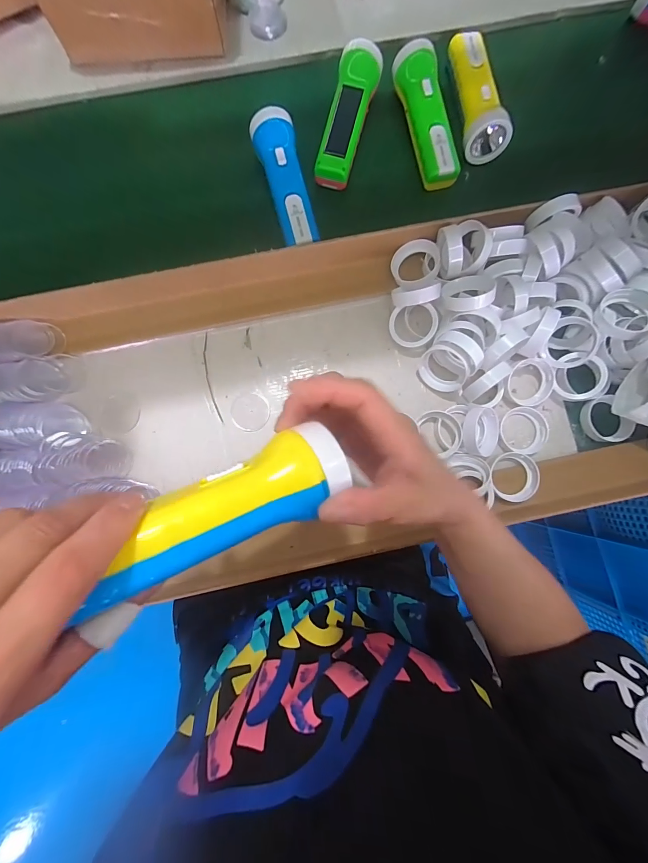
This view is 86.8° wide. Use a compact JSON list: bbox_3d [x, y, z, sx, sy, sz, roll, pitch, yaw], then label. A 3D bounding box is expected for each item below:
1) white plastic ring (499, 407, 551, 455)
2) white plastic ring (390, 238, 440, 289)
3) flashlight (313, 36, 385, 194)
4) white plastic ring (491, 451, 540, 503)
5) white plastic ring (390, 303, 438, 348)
[{"bbox_3d":[0.229,-0.001,0.392,0.054,0.015,0.053,0,83,-1],"label":"white plastic ring"},{"bbox_3d":[0.108,-0.196,0.402,0.053,0.019,0.053,-2,90,23],"label":"white plastic ring"},{"bbox_3d":[0.032,-0.396,0.427,0.048,0.040,0.168,14,83,1],"label":"flashlight"},{"bbox_3d":[0.211,0.050,0.375,0.053,0.020,0.053,0,83,-1],"label":"white plastic ring"},{"bbox_3d":[0.102,-0.120,0.391,0.053,0.013,0.047,12,111,20],"label":"white plastic ring"}]

